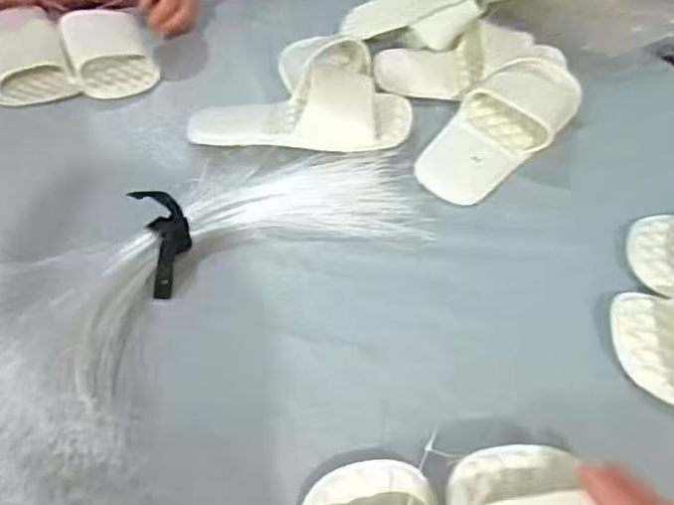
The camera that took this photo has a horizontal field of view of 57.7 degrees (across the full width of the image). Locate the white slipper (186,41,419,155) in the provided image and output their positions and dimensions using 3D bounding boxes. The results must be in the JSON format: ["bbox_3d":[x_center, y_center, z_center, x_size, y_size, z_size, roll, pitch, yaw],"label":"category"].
[{"bbox_3d":[-0.040,-0.162,0.645,0.237,0.063,0.108,7,48,5],"label":"white slipper"}]

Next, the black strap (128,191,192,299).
[{"bbox_3d":[-0.152,-0.009,0.530,0.046,0.025,0.103,-5,70,-7],"label":"black strap"}]

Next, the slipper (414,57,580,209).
[{"bbox_3d":[0.187,-0.144,0.662,0.102,0.046,0.263,31,54,24],"label":"slipper"}]

